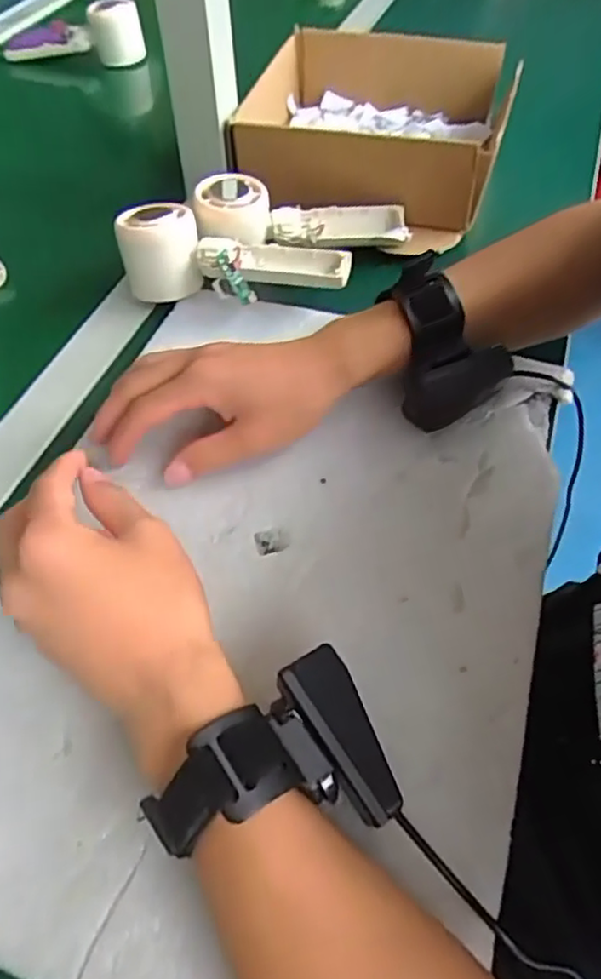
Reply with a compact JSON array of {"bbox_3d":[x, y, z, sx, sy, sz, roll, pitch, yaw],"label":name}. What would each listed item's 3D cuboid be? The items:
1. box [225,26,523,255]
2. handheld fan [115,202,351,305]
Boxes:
[{"bbox_3d":[0.066,-0.322,0.591,0.212,0.072,0.273,14,54,11],"label":"box"},{"bbox_3d":[-0.048,-0.164,0.478,0.161,0.055,0.062,8,53,7],"label":"handheld fan"}]

